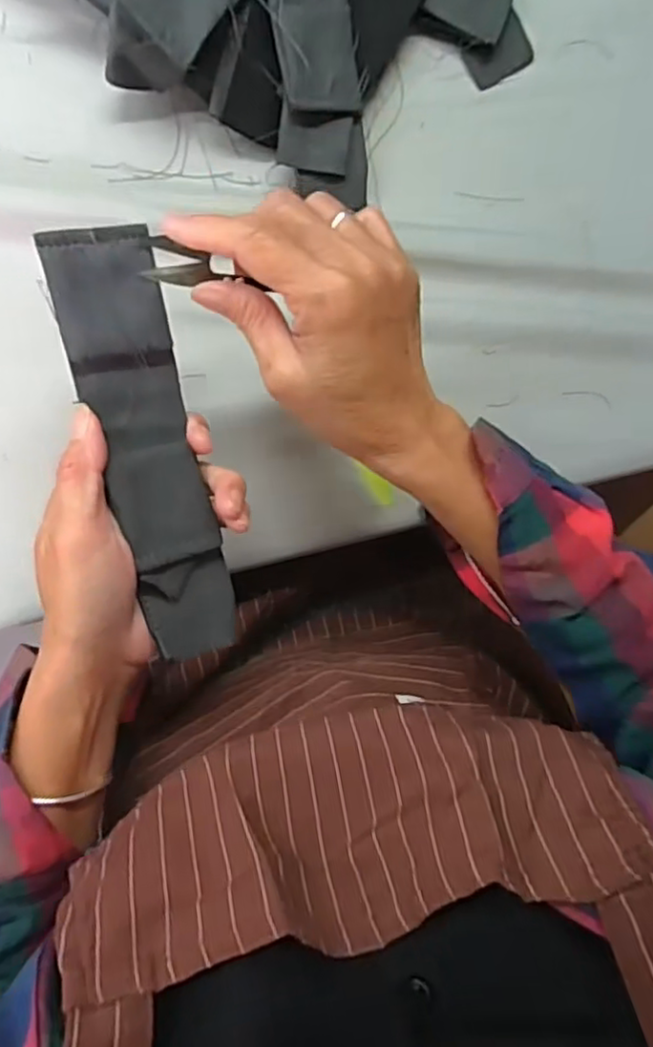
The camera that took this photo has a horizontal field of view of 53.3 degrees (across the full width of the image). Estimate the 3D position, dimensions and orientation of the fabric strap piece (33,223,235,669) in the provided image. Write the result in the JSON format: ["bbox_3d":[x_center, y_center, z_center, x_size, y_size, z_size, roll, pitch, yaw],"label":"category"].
[{"bbox_3d":[-0.081,-0.031,0.301,0.043,0.028,0.191,-14,104,-7],"label":"fabric strap piece"}]

